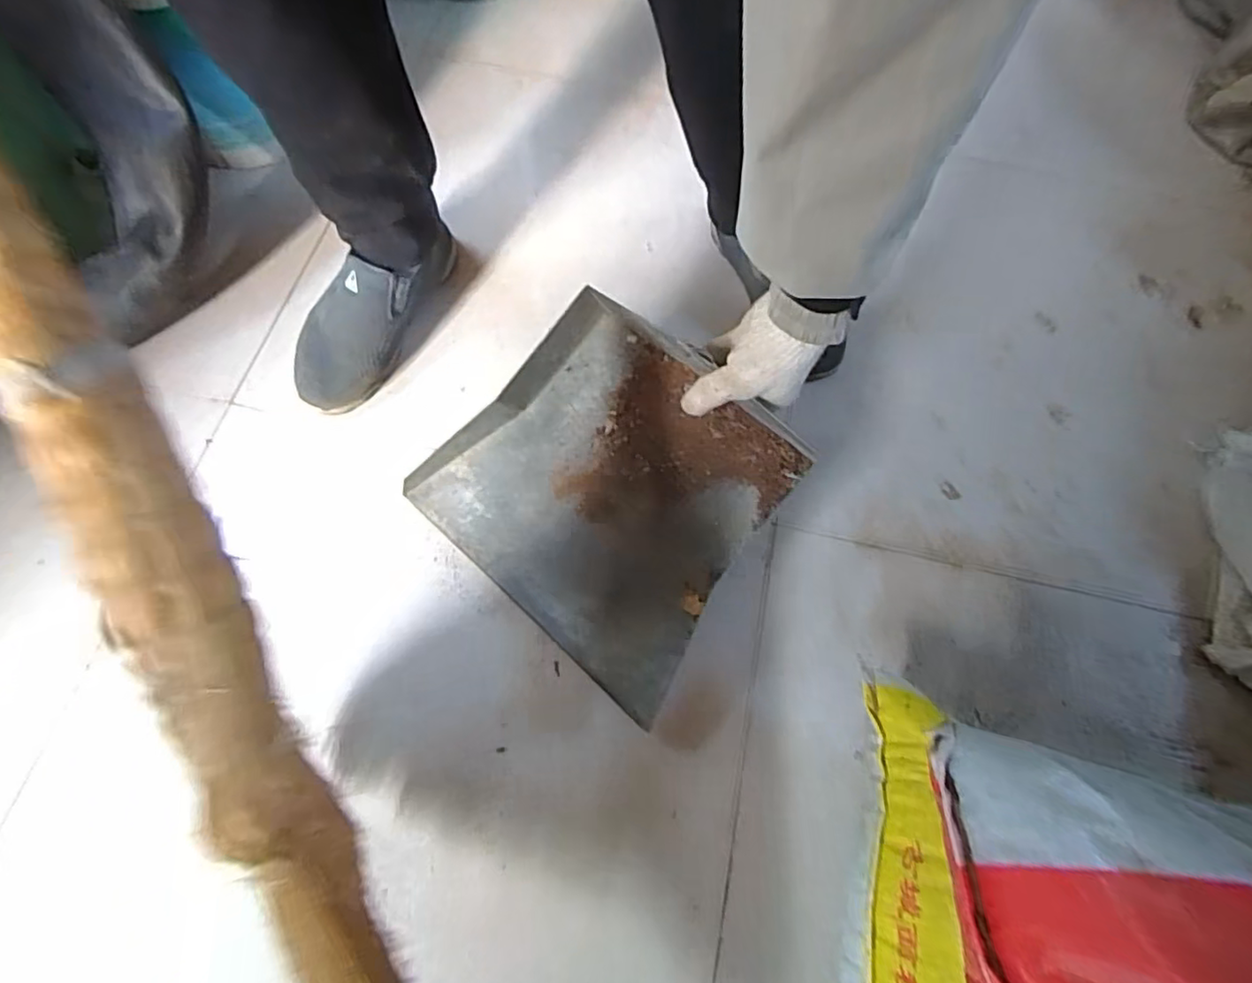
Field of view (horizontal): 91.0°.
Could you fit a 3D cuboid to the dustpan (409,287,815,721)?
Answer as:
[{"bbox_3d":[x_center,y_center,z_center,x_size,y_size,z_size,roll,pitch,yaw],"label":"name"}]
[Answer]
[{"bbox_3d":[-0.018,-0.004,0.570,0.304,0.055,0.279,41,90,17],"label":"dustpan"}]

